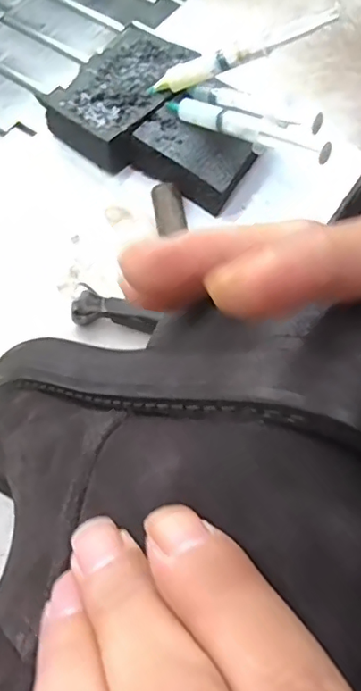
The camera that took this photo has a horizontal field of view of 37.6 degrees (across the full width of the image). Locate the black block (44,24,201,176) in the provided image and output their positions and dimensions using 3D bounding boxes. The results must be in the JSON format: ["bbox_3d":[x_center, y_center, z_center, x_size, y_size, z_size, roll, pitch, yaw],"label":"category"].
[{"bbox_3d":[-0.046,-0.212,0.453,0.077,0.032,0.127,35,68,13],"label":"black block"}]

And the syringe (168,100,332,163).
[{"bbox_3d":[0.043,-0.162,0.394,0.142,0.015,0.016,33,67,30],"label":"syringe"}]

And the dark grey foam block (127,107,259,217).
[{"bbox_3d":[0.009,-0.151,0.428,0.090,0.035,0.048,33,68,12],"label":"dark grey foam block"}]

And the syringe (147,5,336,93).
[{"bbox_3d":[0.045,-0.225,0.408,0.149,0.015,0.020,-9,63,24],"label":"syringe"}]

